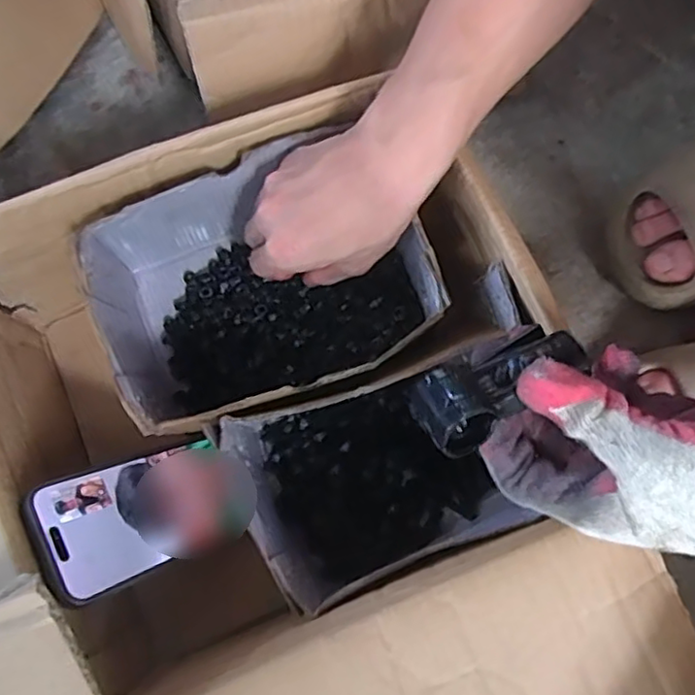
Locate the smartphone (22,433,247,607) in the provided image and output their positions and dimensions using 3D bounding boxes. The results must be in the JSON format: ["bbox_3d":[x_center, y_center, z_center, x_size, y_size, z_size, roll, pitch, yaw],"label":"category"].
[{"bbox_3d":[-0.125,0.099,0.392,0.007,0.130,0.070,-40,74,35],"label":"smartphone"}]

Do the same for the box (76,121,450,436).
[{"bbox_3d":[-0.062,-0.037,0.440,0.220,0.107,0.151,-19,76,-5],"label":"box"}]

